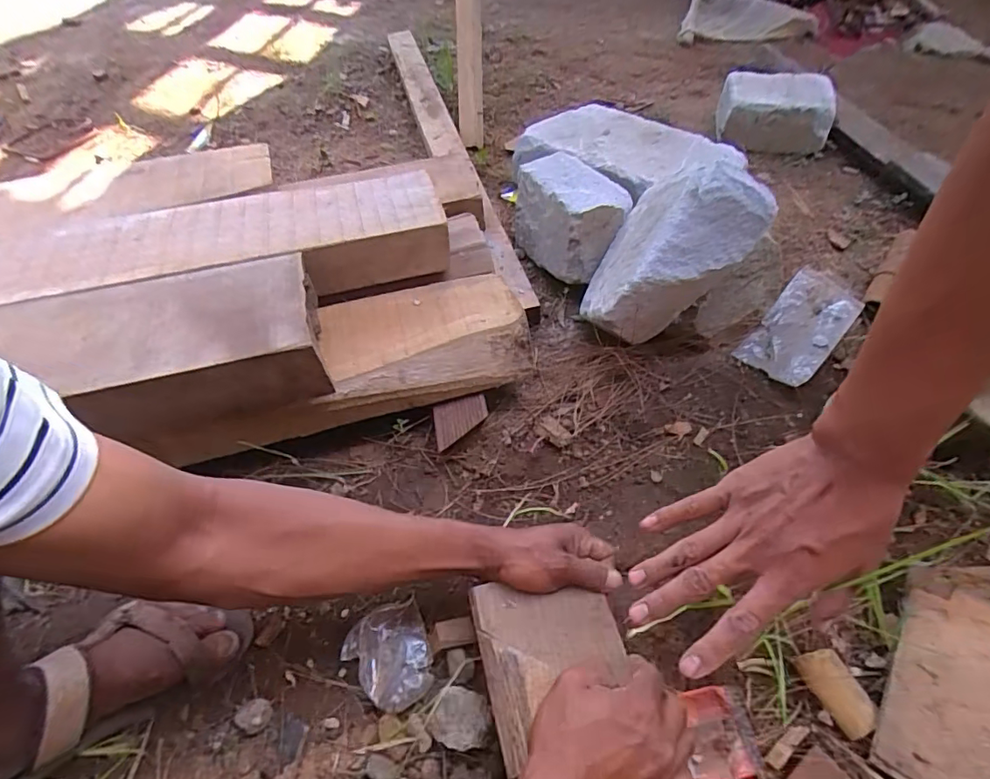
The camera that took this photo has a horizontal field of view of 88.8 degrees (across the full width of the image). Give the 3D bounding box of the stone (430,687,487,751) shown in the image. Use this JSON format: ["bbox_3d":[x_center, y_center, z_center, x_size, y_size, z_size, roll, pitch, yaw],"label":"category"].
[{"bbox_3d":[-0.031,0.300,0.462,0.049,0.028,0.047,-1,54,1],"label":"stone"}]

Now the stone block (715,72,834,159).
[{"bbox_3d":[0.545,-0.542,0.988,0.201,0.117,0.115,10,55,9],"label":"stone block"}]

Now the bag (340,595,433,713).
[{"bbox_3d":[-0.104,0.265,0.499,0.078,0.024,0.089,-21,56,-13],"label":"bag"}]

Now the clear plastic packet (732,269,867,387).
[{"bbox_3d":[0.430,-0.090,0.707,0.094,0.034,0.200,37,63,25],"label":"clear plastic packet"}]

